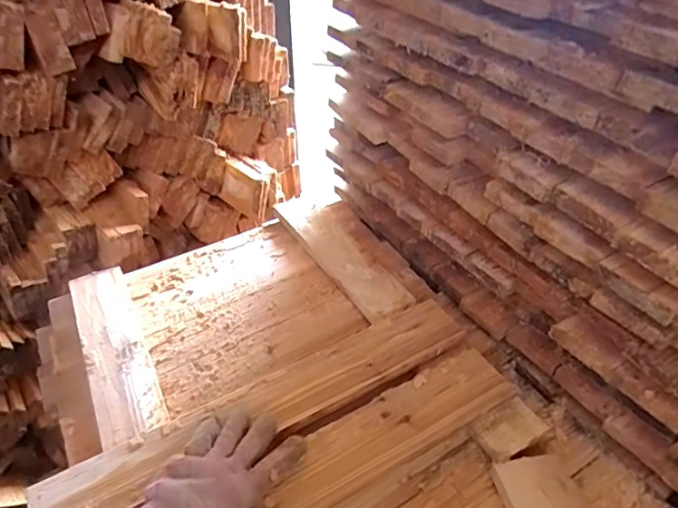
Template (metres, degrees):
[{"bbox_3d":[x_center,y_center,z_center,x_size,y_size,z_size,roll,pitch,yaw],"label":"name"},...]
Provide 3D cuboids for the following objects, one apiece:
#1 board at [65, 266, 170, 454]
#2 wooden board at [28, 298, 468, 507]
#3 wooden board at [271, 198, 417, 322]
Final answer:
[{"bbox_3d":[-0.287,0.120,0.651,0.072,0.022,0.293,-19,44,-22],"label":"board"},{"bbox_3d":[-0.068,0.158,0.561,0.482,0.019,0.074,-20,44,-22],"label":"wooden board"},{"bbox_3d":[0.008,-0.004,0.789,0.090,0.031,0.317,-21,45,-23],"label":"wooden board"}]

